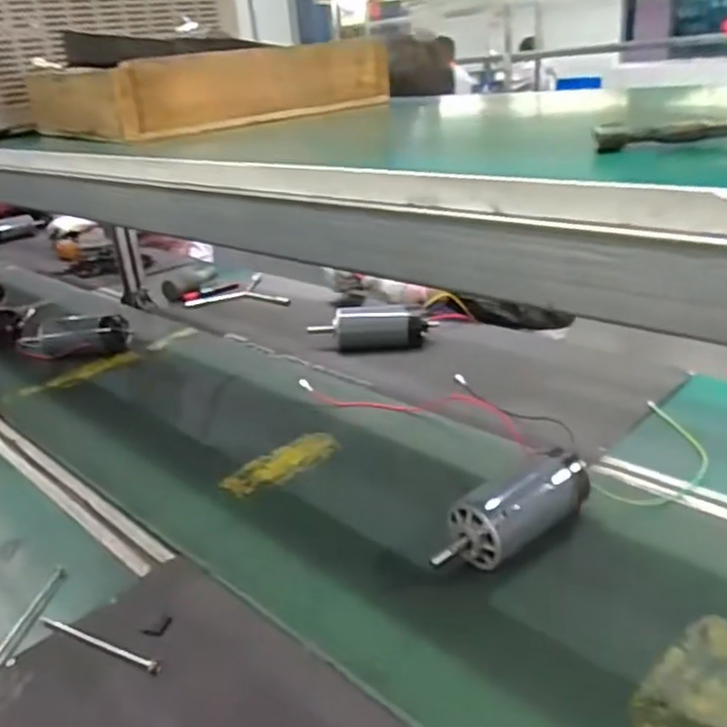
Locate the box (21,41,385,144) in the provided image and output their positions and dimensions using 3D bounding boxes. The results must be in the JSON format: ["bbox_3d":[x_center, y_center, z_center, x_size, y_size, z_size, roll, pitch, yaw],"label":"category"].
[{"bbox_3d":[-0.178,-0.302,0.754,0.299,0.064,0.301,-24,31,-33],"label":"box"}]

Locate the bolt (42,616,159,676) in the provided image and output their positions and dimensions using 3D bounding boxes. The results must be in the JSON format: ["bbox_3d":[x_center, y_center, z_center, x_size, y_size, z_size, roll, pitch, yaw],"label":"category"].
[{"bbox_3d":[-0.239,0.249,0.621,0.151,0.006,0.010,9,29,28],"label":"bolt"}]

